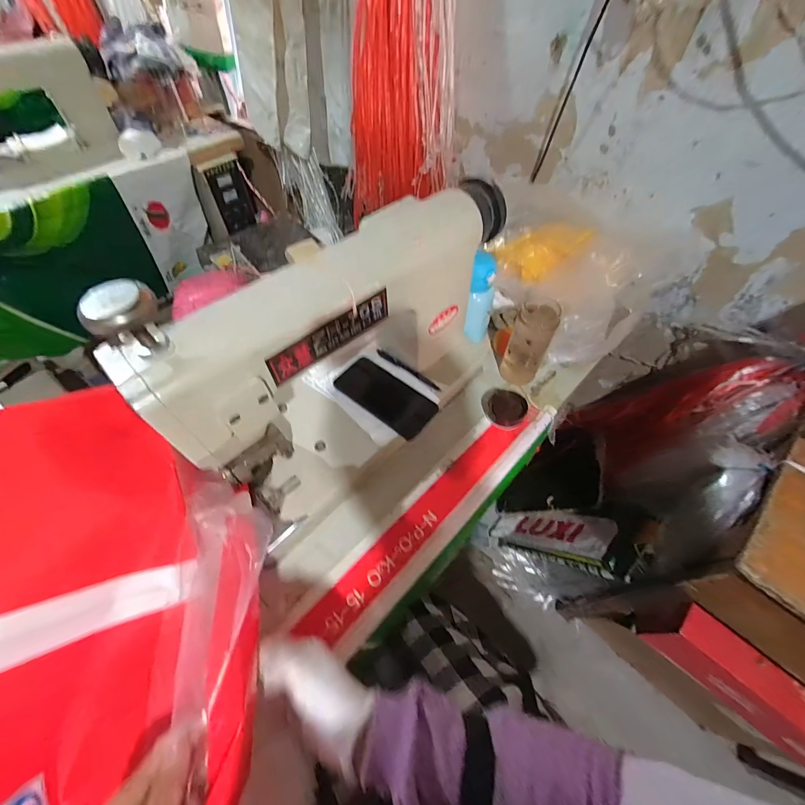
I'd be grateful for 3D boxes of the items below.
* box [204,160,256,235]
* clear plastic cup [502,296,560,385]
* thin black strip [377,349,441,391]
[{"bbox_3d":[-0.643,-0.780,1.354,0.036,0.216,0.133,37,64,23],"label":"box"},{"bbox_3d":[0.217,-0.101,0.610,0.062,0.157,0.057,19,58,14],"label":"clear plastic cup"},{"bbox_3d":[0.009,-0.057,0.597,0.131,0.016,0.008,32,62,21],"label":"thin black strip"}]

